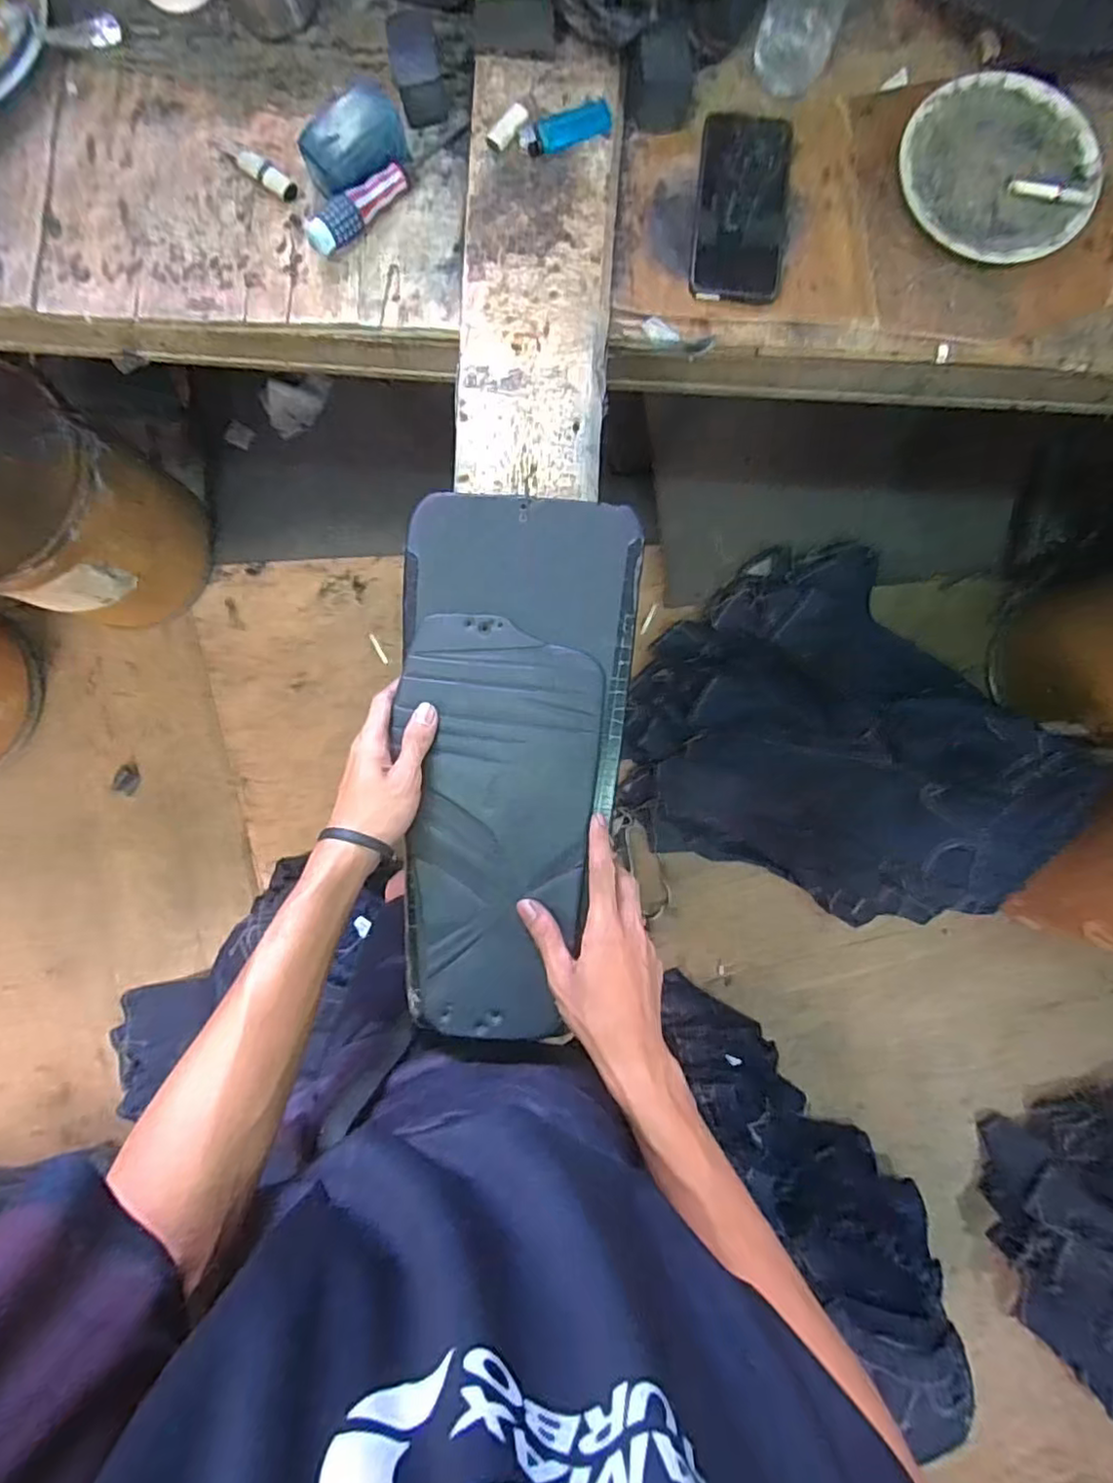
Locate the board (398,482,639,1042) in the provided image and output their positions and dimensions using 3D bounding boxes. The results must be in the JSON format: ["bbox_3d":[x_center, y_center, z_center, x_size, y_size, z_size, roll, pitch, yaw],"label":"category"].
[{"bbox_3d":[-0.042,0.013,0.519,0.185,0.022,0.427,5,85,1],"label":"board"}]

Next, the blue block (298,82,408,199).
[{"bbox_3d":[-0.175,-0.509,0.546,0.087,0.049,0.058,-43,88,-2],"label":"blue block"}]

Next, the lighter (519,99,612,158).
[{"bbox_3d":[0.007,-0.529,0.544,0.079,0.011,0.029,-19,87,-1],"label":"lighter"}]

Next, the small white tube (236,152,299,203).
[{"bbox_3d":[-0.258,-0.506,0.565,0.066,0.014,0.017,38,88,2],"label":"small white tube"}]

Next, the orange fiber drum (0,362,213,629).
[{"bbox_3d":[-0.927,-0.425,1.196,0.317,0.448,0.353,23,88,1],"label":"orange fiber drum"}]

